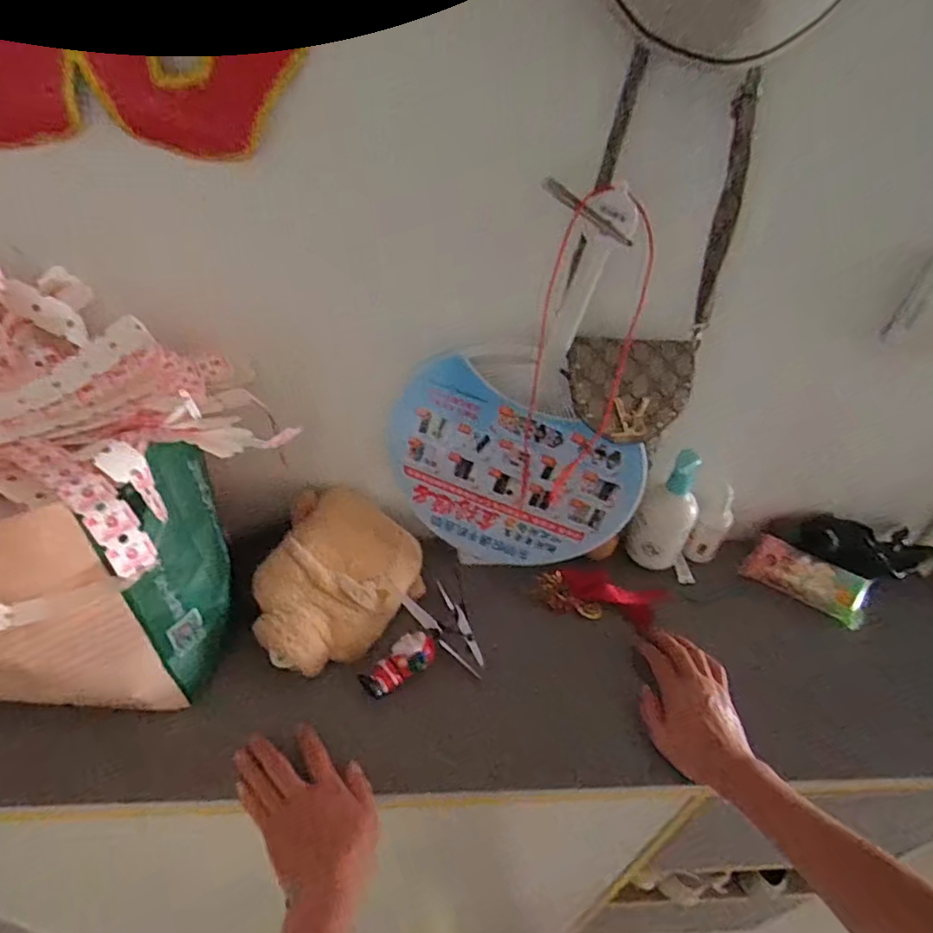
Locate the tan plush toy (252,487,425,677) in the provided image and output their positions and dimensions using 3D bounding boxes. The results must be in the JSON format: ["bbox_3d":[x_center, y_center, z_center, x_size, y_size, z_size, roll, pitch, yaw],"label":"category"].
[{"bbox_3d":[-0.145,0.116,0.613,0.153,0.077,0.199,27,46,23],"label":"tan plush toy"}]

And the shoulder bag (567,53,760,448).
[{"bbox_3d":[0.156,-0.154,0.459,0.131,0.269,0.068,0,42,-6],"label":"shoulder bag"}]

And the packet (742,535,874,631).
[{"bbox_3d":[0.416,0.136,0.689,0.133,0.032,0.058,28,46,24],"label":"packet"}]

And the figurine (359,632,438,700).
[{"bbox_3d":[-0.067,0.200,0.568,0.076,0.025,0.039,-26,50,-31],"label":"figurine"}]

